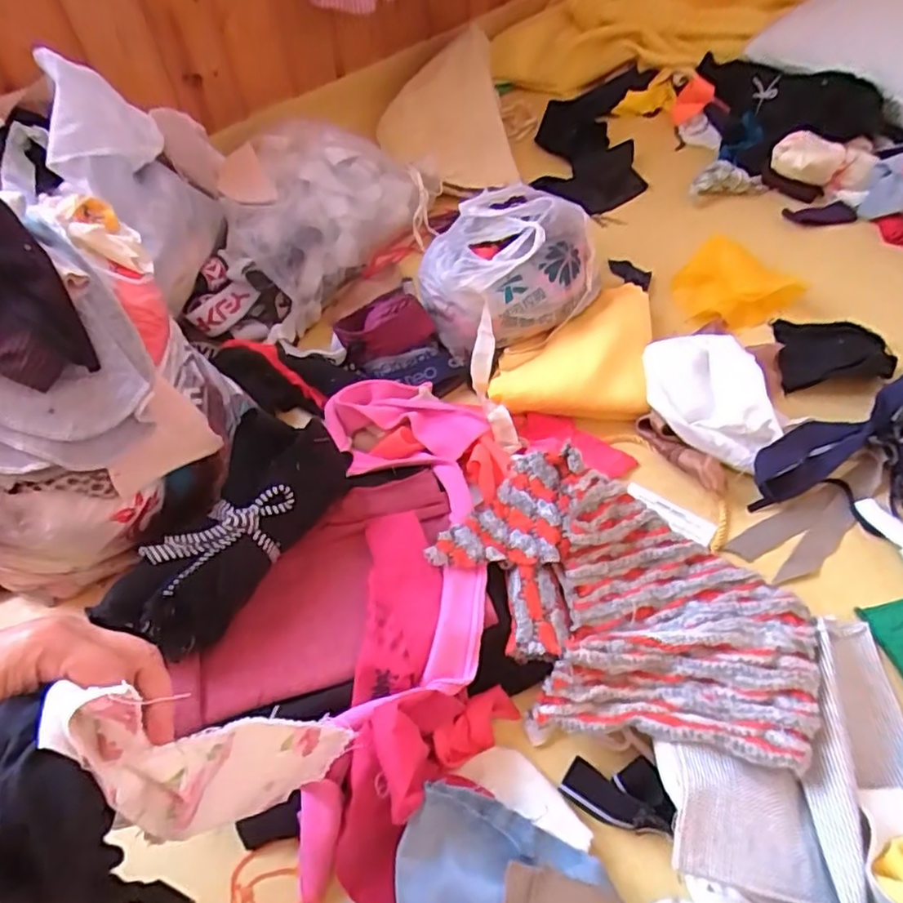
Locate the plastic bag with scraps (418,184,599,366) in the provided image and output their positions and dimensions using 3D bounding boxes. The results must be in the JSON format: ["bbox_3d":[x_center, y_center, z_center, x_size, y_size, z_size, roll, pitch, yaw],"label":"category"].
[{"bbox_3d":[0.065,-0.229,0.755,0.207,0.113,0.167,-22,56,-12],"label":"plastic bag with scraps"}]

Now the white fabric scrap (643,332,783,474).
[{"bbox_3d":[0.265,-0.063,0.679,0.113,0.056,0.174,0,54,4],"label":"white fabric scrap"}]

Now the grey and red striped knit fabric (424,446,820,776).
[{"bbox_3d":[0.130,0.116,0.487,0.294,0.076,0.176,25,59,20],"label":"grey and red striped knit fabric"}]

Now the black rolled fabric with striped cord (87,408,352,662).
[{"bbox_3d":[-0.173,0.064,0.515,0.070,0.090,0.213,24,59,19],"label":"black rolled fabric with striped cord"}]

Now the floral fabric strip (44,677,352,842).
[{"bbox_3d":[-0.139,0.176,0.361,0.070,0.210,0.047,-28,52,10],"label":"floral fabric strip"}]

